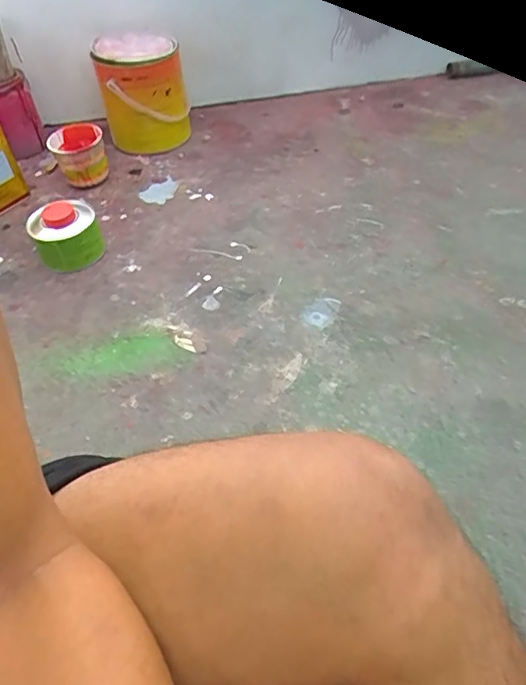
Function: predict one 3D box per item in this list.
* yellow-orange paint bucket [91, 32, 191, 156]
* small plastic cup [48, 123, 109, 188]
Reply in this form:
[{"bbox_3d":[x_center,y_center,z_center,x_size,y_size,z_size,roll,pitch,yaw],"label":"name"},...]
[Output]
[{"bbox_3d":[-0.230,-0.483,1.001,0.158,0.164,0.164,-2,49,2],"label":"yellow-orange paint bucket"},{"bbox_3d":[-0.326,-0.332,0.935,0.090,0.078,0.096,-2,49,2],"label":"small plastic cup"}]

